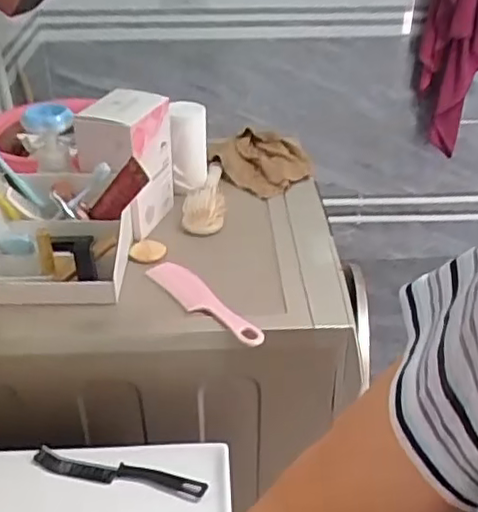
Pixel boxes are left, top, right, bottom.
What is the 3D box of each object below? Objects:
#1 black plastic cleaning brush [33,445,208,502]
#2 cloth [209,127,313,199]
[{"bbox_3d":[-0.143,0.260,0.763,0.210,0.015,0.027,6,34,10],"label":"black plastic cleaning brush"},{"bbox_3d":[0.038,-0.168,1.127,0.174,0.058,0.175,2,34,4],"label":"cloth"}]

